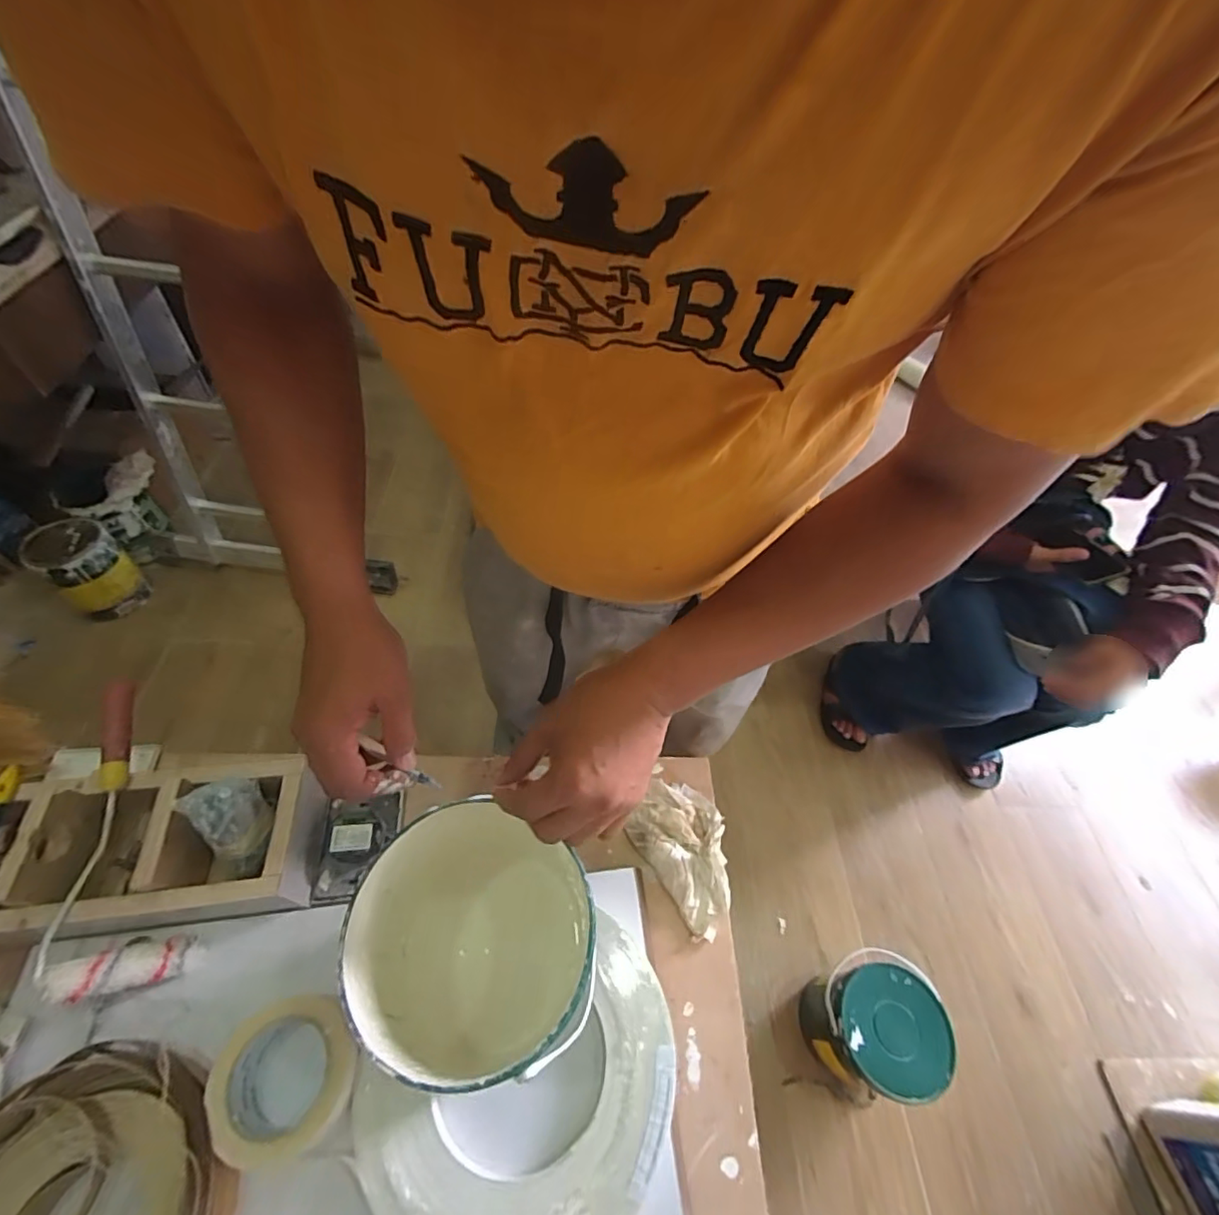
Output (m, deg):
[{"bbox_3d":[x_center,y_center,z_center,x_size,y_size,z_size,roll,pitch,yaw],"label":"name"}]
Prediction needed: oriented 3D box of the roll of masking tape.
[{"bbox_3d":[-0.280,0.410,0.477,0.110,0.060,0.108,2,54,-3],"label":"roll of masking tape"}]

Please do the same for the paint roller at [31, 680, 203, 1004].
[{"bbox_3d":[-0.479,0.214,0.541,0.097,0.090,0.304,-10,75,-12],"label":"paint roller"}]

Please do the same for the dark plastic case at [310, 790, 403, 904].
[{"bbox_3d":[-0.286,0.260,0.608,0.080,0.046,0.115,-2,54,-6],"label":"dark plastic case"}]

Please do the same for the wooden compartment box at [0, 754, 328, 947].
[{"bbox_3d":[-0.524,0.242,0.539,0.414,0.098,0.132,-6,55,-9],"label":"wooden compartment box"}]

